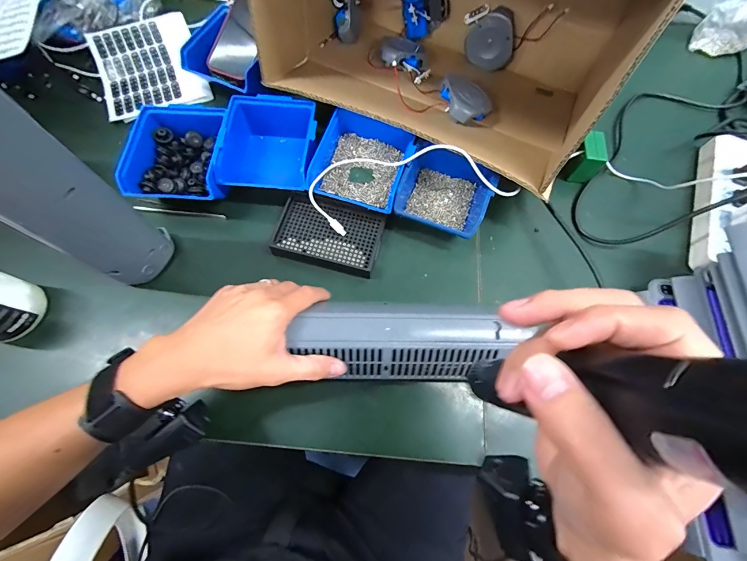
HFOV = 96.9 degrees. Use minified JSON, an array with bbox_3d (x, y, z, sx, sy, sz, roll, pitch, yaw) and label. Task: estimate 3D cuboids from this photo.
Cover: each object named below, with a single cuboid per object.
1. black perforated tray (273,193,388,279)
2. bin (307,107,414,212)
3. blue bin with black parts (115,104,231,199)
[{"bbox_3d":[-0.057,-0.064,0.445,0.135,0.025,0.101,15,70,4],"label":"black perforated tray"},{"bbox_3d":[-0.011,-0.160,0.453,0.118,0.054,0.134,20,70,6],"label":"bin"},{"bbox_3d":[-0.256,-0.169,0.455,0.117,0.067,0.143,1,69,-1],"label":"blue bin with black parts"}]

